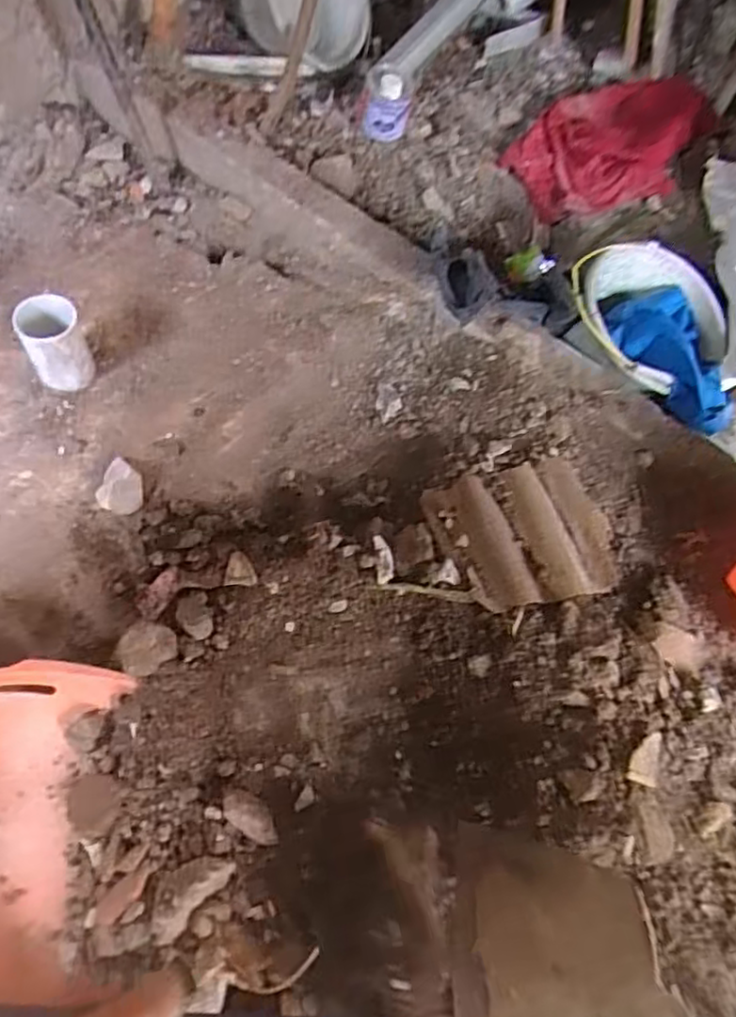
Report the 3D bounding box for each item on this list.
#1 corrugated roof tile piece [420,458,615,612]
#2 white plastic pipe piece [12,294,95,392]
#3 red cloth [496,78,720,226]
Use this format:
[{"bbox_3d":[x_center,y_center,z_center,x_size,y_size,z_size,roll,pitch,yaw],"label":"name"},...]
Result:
[{"bbox_3d":[0.227,0.037,0.970,0.248,0.046,0.216,-8,65,-10],"label":"corrugated roof tile piece"},{"bbox_3d":[-0.495,-0.256,1.066,0.089,0.134,0.091,-23,69,-16],"label":"white plastic pipe piece"},{"bbox_3d":[0.453,-0.683,1.268,0.274,0.141,0.302,41,71,14],"label":"red cloth"}]

